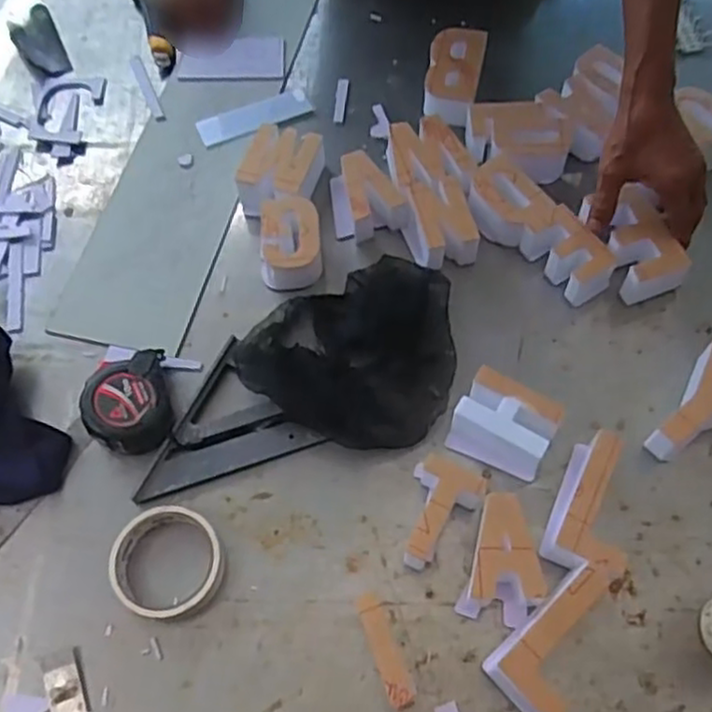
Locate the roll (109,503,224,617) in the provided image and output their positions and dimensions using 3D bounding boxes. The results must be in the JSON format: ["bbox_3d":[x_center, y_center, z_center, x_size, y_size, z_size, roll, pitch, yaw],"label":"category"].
[{"bbox_3d":[-0.154,0.167,0.600,0.089,0.016,0.088,-1,62,1],"label":"roll"}]

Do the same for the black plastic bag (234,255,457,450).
[{"bbox_3d":[0.005,-0.011,0.701,0.188,0.038,0.187,24,65,14],"label":"black plastic bag"}]

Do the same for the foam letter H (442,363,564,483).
[{"bbox_3d":[0.130,0.059,0.642,0.084,0.047,0.067,23,65,13],"label":"foam letter H"}]

